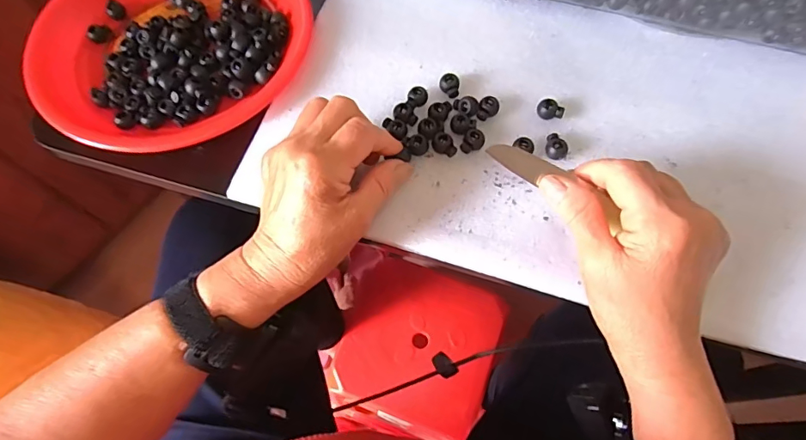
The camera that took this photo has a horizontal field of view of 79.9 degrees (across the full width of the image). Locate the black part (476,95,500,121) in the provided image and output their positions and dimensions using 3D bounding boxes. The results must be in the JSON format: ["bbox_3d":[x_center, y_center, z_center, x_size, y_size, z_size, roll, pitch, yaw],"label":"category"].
[{"bbox_3d":[0.066,-0.085,0.369,0.015,0.010,0.018,14,66,9],"label":"black part"}]

